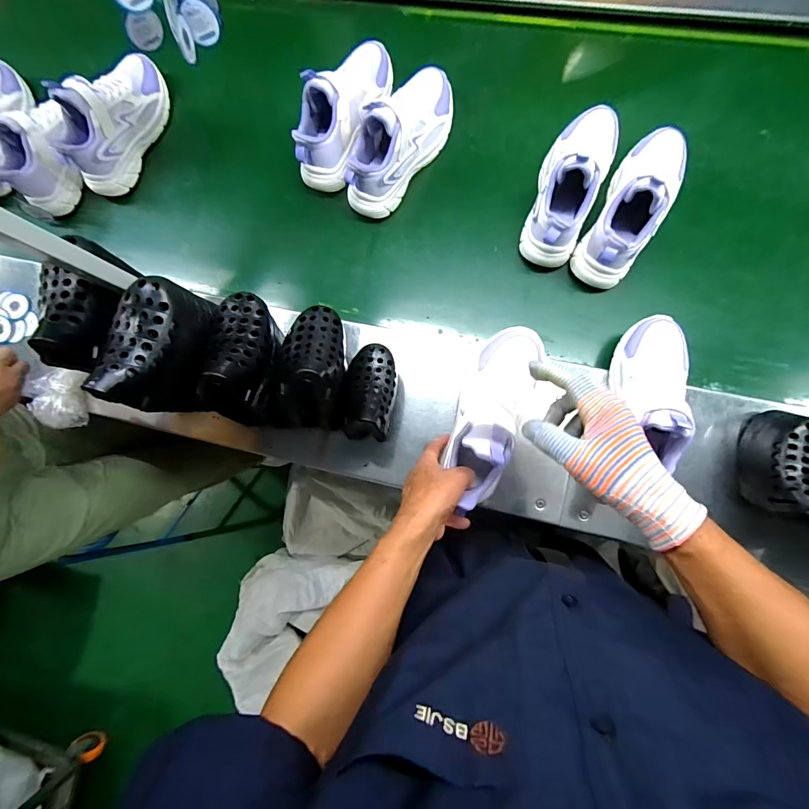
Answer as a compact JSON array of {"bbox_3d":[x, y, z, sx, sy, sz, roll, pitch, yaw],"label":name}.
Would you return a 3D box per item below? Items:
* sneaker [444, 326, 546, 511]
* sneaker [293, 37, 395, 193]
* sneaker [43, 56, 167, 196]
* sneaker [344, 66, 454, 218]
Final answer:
[{"bbox_3d":[0.108,0.008,0.493,0.078,0.077,0.229,18,75,8],"label":"sneaker"},{"bbox_3d":[-0.095,-0.467,0.617,0.080,0.117,0.240,27,93,10],"label":"sneaker"},{"bbox_3d":[-0.496,-0.486,0.663,0.088,0.135,0.239,25,92,8],"label":"sneaker"},{"bbox_3d":[-0.002,-0.409,0.603,0.088,0.120,0.241,34,93,7],"label":"sneaker"}]

